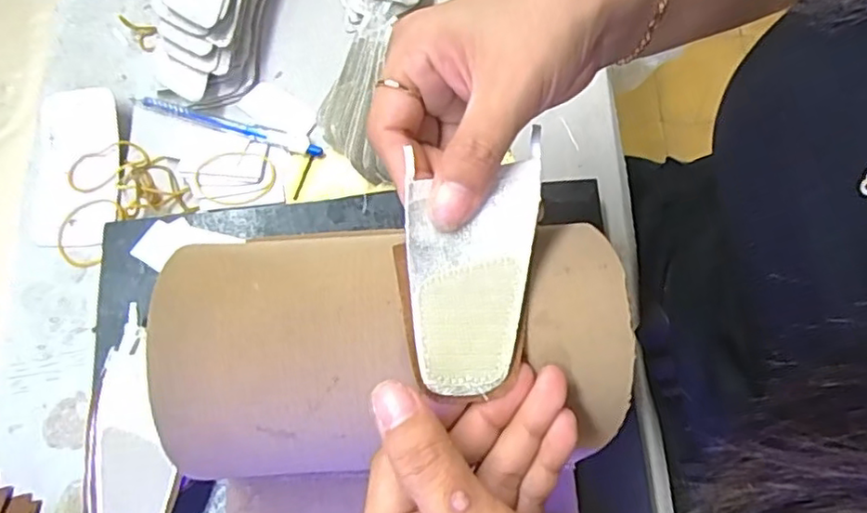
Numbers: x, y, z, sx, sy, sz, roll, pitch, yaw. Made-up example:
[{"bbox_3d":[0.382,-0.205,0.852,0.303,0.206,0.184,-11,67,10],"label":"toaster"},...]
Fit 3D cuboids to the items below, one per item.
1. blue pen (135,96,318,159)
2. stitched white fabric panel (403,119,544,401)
[{"bbox_3d":[-0.138,-0.088,0.412,0.132,0.005,0.012,18,73,3],"label":"blue pen"},{"bbox_3d":[0.014,0.002,0.229,0.049,0.006,0.094,4,78,-4],"label":"stitched white fabric panel"}]

